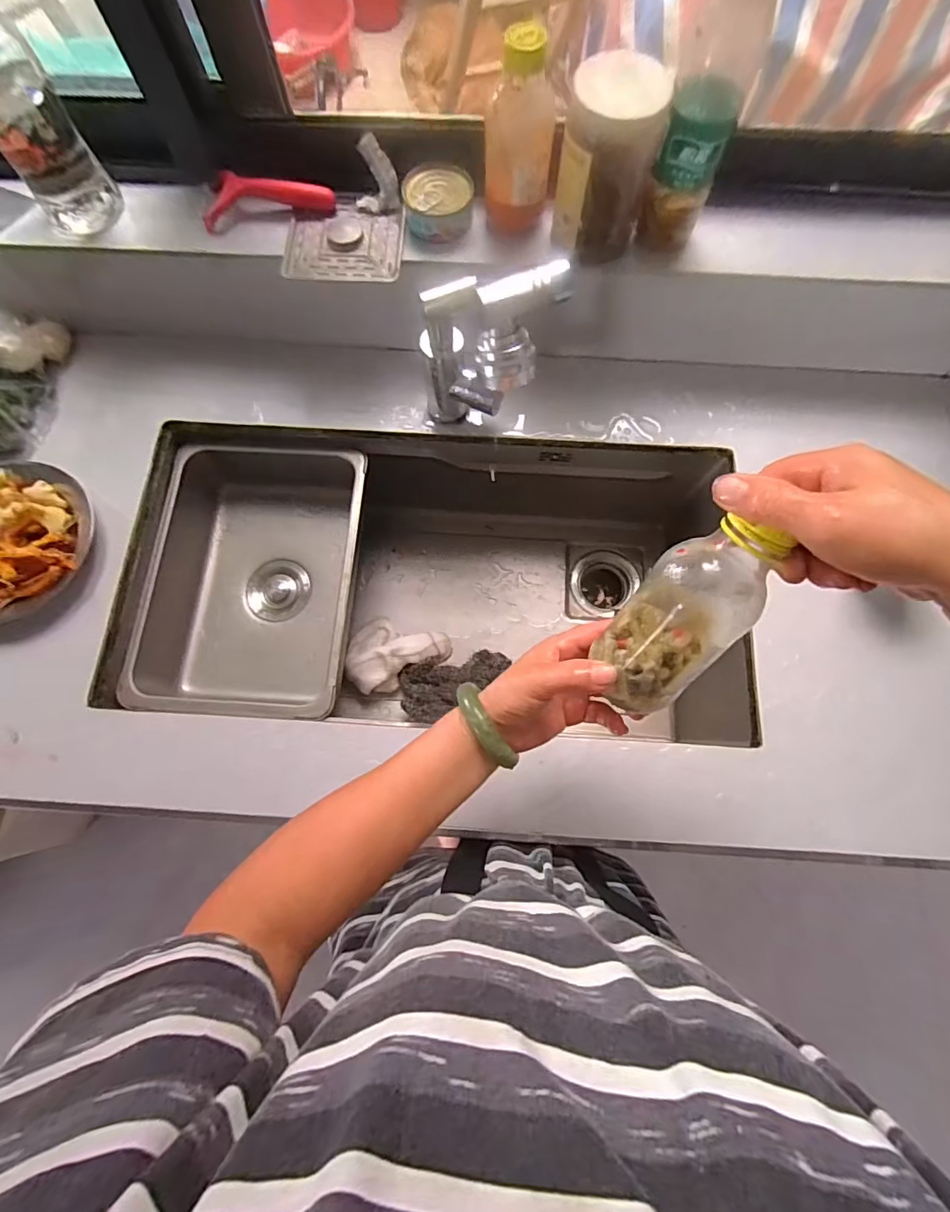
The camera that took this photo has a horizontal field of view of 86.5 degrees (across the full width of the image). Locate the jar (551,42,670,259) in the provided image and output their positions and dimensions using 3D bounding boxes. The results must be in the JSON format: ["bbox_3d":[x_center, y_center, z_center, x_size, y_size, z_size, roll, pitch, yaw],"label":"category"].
[{"bbox_3d":[0.123,-0.407,0.473,0.083,0.130,0.070,15,75,4],"label":"jar"}]

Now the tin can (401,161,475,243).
[{"bbox_3d":[-0.038,-0.422,0.531,0.071,0.032,0.070,0,74,0],"label":"tin can"}]

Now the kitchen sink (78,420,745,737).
[{"bbox_3d":[-0.030,-0.023,0.670,0.721,0.199,0.355,3,74,1],"label":"kitchen sink"}]

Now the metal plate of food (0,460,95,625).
[{"bbox_3d":[-0.508,-0.073,0.543,0.165,0.032,0.177,0,74,0],"label":"metal plate of food"}]

